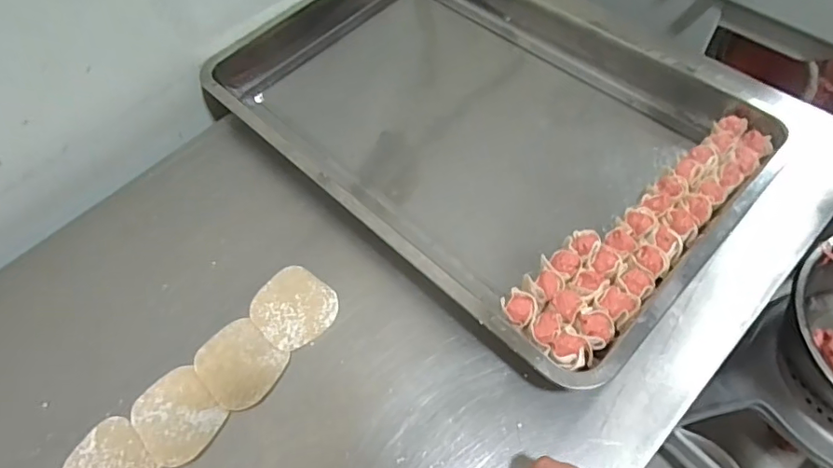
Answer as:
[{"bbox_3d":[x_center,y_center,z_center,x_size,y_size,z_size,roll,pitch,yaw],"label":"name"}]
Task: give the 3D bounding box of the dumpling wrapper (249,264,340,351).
[{"bbox_3d":[-0.124,0.073,0.531,0.081,0.004,0.075,-2,61,3],"label":"dumpling wrapper"}]

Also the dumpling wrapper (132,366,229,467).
[{"bbox_3d":[-0.219,0.165,0.482,0.067,0.004,0.082,-42,66,-18],"label":"dumpling wrapper"}]

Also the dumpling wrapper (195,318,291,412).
[{"bbox_3d":[-0.170,0.123,0.505,0.084,0.004,0.071,32,63,22],"label":"dumpling wrapper"}]

